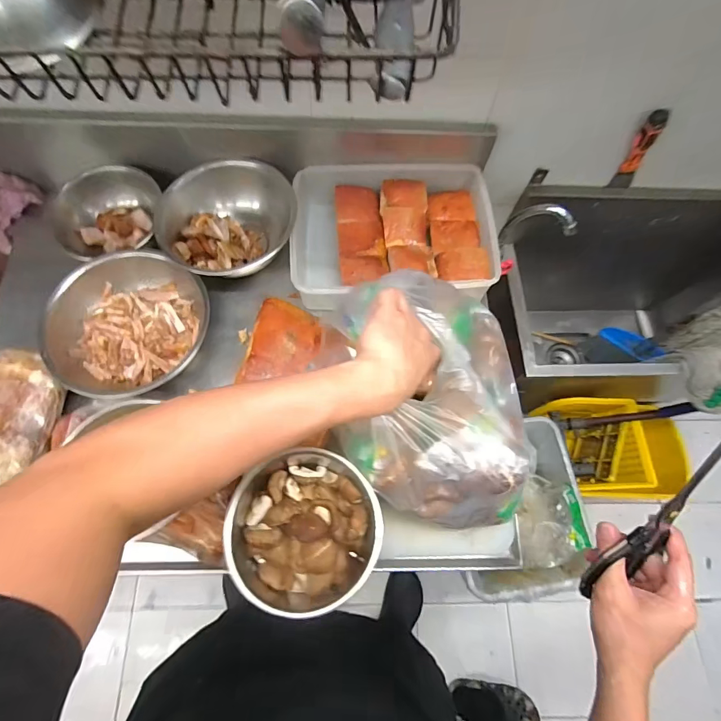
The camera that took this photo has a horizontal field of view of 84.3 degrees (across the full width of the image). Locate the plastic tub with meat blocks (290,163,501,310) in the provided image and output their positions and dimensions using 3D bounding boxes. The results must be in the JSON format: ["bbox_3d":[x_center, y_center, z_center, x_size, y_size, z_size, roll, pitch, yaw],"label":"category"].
[{"bbox_3d":[0.055,-0.227,0.719,0.340,0.085,0.252,-4,70,-4],"label":"plastic tub with meat blocks"}]

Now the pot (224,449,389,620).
[{"bbox_3d":[-0.067,0.209,0.498,0.174,0.095,0.178,1,70,-2],"label":"pot"}]

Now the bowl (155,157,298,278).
[{"bbox_3d":[-0.229,-0.239,0.699,0.227,0.121,0.180,-17,72,-8],"label":"bowl"}]

